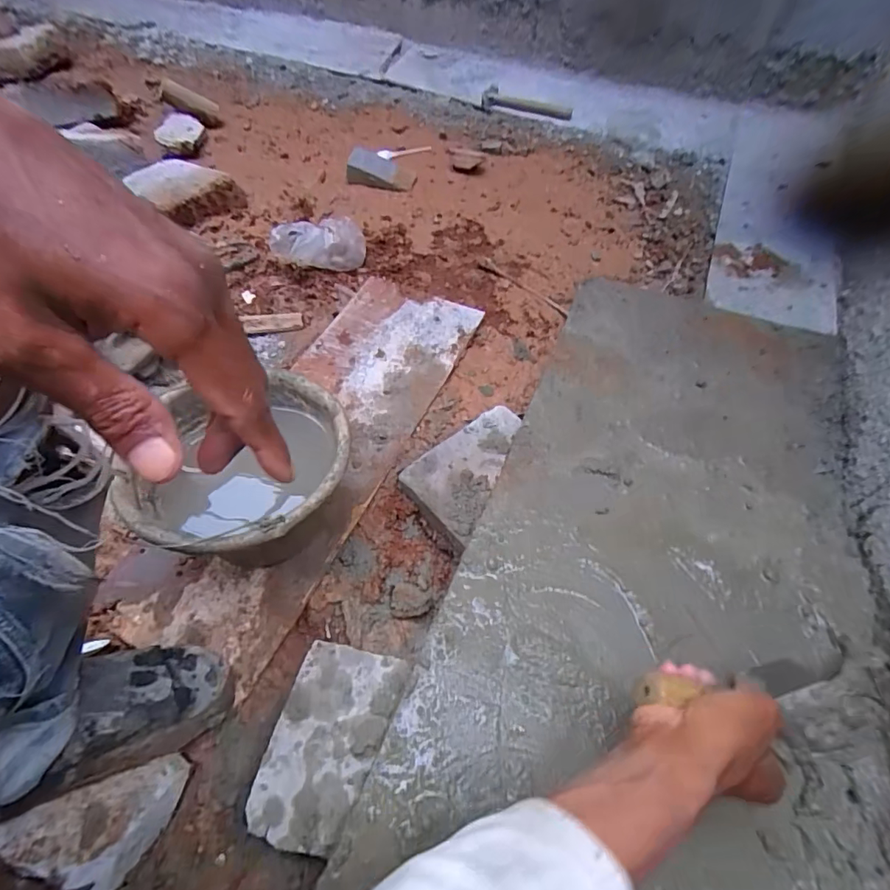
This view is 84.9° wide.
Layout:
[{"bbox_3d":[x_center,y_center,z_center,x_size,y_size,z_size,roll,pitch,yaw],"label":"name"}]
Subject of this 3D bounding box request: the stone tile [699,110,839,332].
[{"bbox_3d":[0.763,-0.568,1.113,0.234,0.030,0.910,19,57,16],"label":"stone tile"}]

